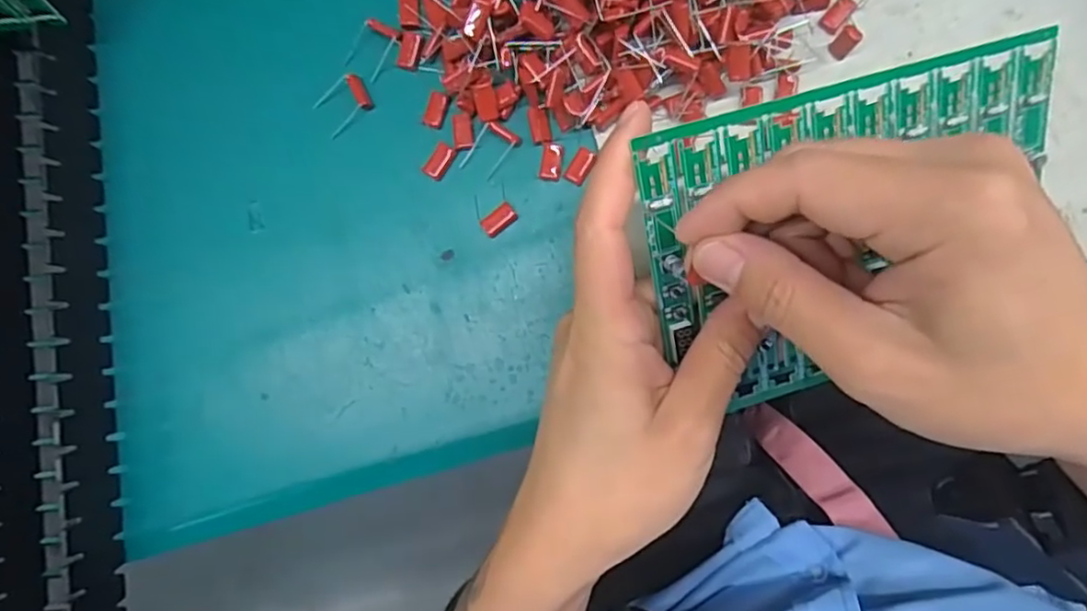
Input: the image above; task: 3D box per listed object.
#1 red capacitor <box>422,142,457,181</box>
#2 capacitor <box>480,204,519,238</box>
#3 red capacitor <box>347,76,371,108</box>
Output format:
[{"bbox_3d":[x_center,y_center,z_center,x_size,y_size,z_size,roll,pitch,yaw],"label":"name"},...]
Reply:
[{"bbox_3d":[-0.047,-0.065,0.293,0.009,0.004,0.016,32,90,4],"label":"red capacitor"},{"bbox_3d":[-0.020,-0.038,0.292,0.016,0.004,0.009,-40,87,2],"label":"capacitor"},{"bbox_3d":[-0.084,-0.097,0.295,0.006,0.004,0.017,-27,87,2],"label":"red capacitor"}]

